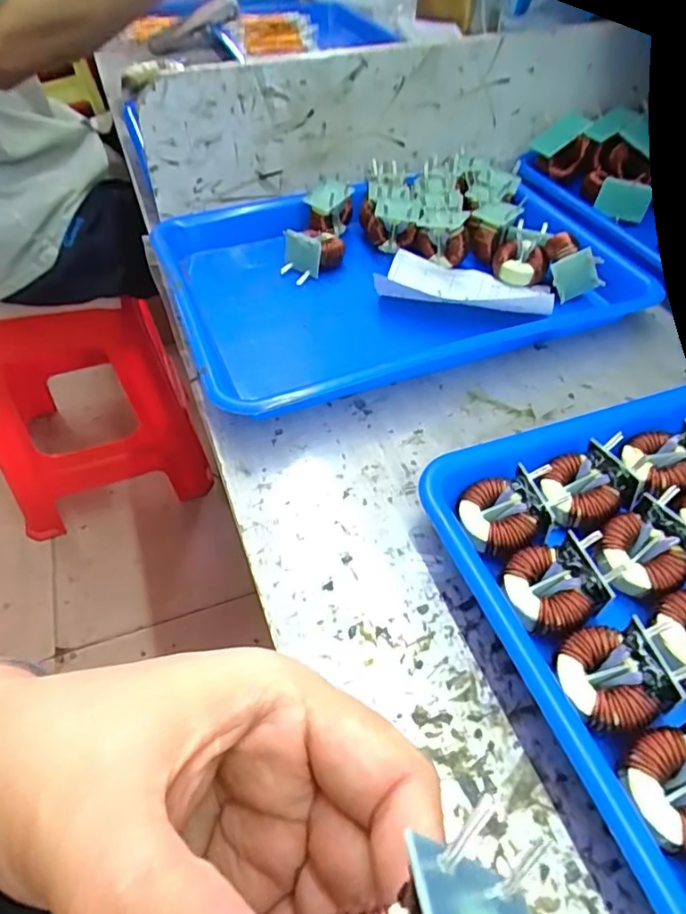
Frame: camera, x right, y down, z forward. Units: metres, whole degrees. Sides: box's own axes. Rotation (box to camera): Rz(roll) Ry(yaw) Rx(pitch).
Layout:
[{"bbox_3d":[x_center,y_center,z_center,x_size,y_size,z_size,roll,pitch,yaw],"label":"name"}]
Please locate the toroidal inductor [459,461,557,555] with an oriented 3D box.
[{"bbox_3d":[0.082,0.030,0.293,0.041,0.023,0.039,-23,56,1],"label":"toroidal inductor"}]

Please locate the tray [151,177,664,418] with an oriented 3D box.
[{"bbox_3d":[0.031,-0.147,0.440,0.311,0.033,0.250,-18,51,-15],"label":"tray"}]

